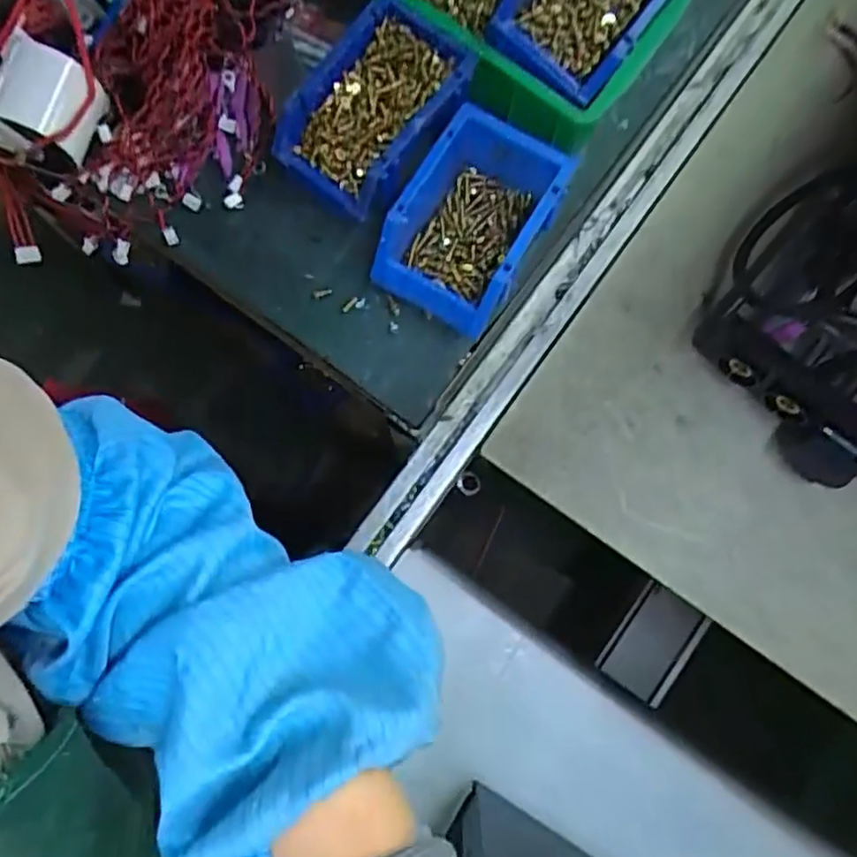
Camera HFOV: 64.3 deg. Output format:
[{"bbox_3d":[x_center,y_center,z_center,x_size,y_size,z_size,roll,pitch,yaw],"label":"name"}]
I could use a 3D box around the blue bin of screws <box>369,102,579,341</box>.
[{"bbox_3d":[0.036,-0.173,0.580,0.115,0.064,0.157,30,82,6],"label":"blue bin of screws"}]

